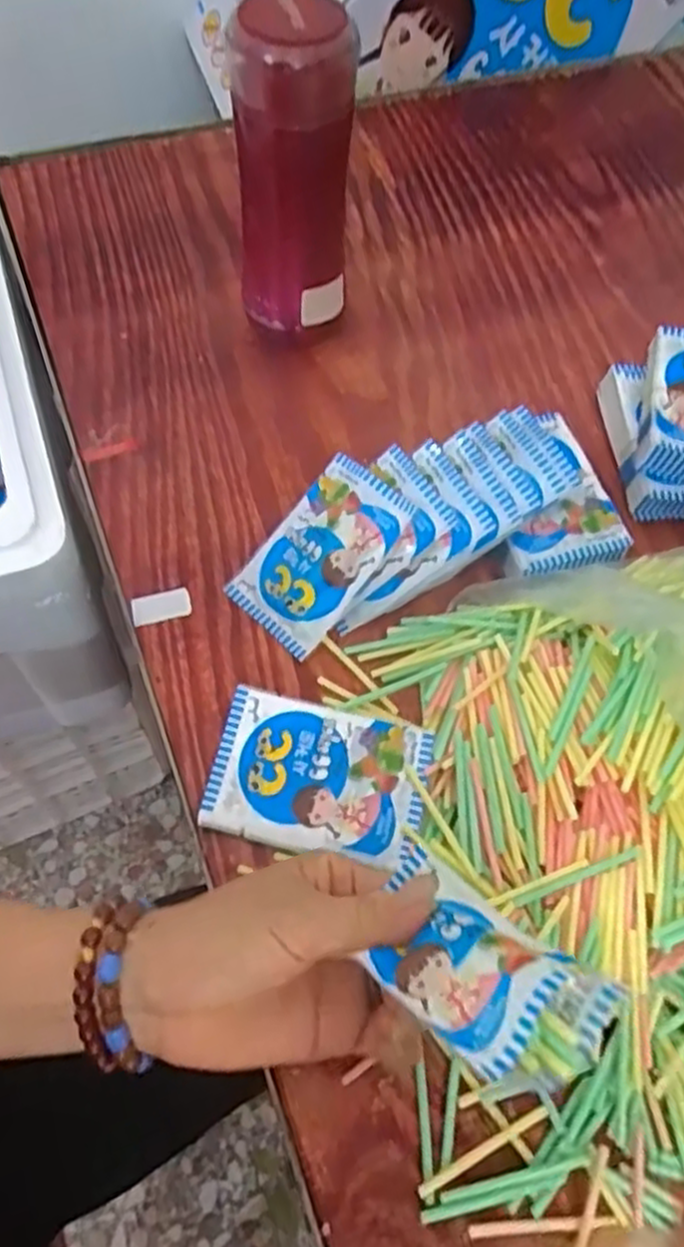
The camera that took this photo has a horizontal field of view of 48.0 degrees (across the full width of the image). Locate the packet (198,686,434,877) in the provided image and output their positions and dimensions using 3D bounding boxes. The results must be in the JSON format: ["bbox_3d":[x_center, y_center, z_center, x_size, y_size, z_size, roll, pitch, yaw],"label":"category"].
[{"bbox_3d":[-0.011,0.075,0.379,0.105,0.009,0.073,13,62,4],"label":"packet"}]

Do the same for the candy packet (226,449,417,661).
[{"bbox_3d":[-0.012,-0.038,0.428,0.061,0.008,0.102,40,94,21],"label":"candy packet"}]

